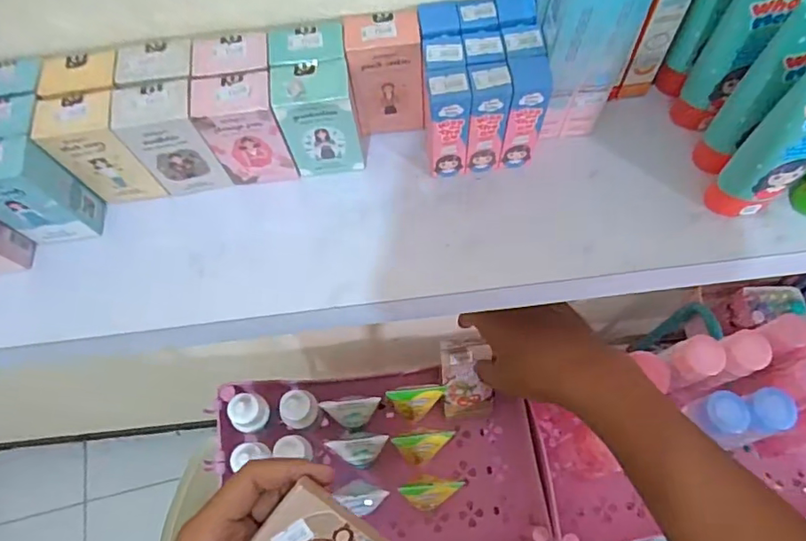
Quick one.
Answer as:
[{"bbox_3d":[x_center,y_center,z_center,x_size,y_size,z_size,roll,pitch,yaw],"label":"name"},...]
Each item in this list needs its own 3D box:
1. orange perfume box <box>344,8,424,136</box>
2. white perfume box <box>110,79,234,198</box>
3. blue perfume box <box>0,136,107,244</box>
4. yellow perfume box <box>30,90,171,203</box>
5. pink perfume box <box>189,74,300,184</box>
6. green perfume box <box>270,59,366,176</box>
[{"bbox_3d":[-0.011,-0.132,0.367,0.049,0.080,0.029,-3,64,-2],"label":"orange perfume box"},{"bbox_3d":[-0.149,-0.083,0.355,0.048,0.079,0.028,-5,64,-3],"label":"white perfume box"},{"bbox_3d":[-0.241,-0.048,0.349,0.054,0.079,0.031,-7,64,-4],"label":"blue perfume box"},{"bbox_3d":[-0.197,-0.079,0.359,0.051,0.077,0.030,-8,64,-4],"label":"yellow perfume box"},{"bbox_3d":[-0.101,-0.088,0.355,0.049,0.081,0.027,-11,64,-6],"label":"pink perfume box"},{"bbox_3d":[-0.054,-0.099,0.359,0.049,0.082,0.033,-7,64,-4],"label":"green perfume box"}]

